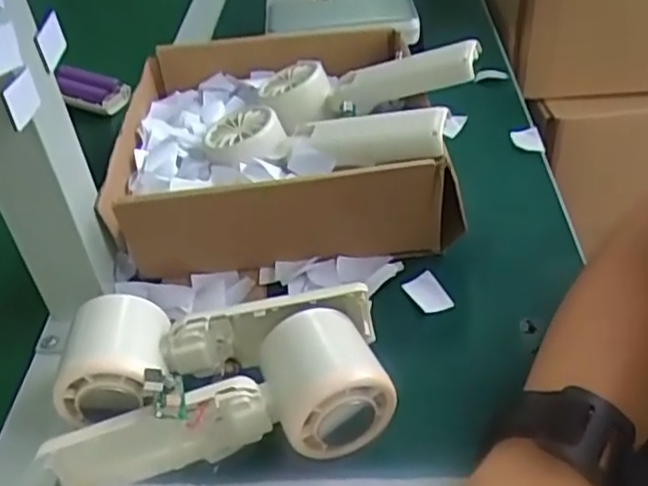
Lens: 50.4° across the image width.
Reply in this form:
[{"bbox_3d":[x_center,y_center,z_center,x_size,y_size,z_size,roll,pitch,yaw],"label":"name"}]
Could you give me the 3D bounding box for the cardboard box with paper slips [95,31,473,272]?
[{"bbox_3d":[-0.038,-0.074,0.503,0.213,0.095,0.224,-7,44,-4],"label":"cardboard box with paper slips"}]

